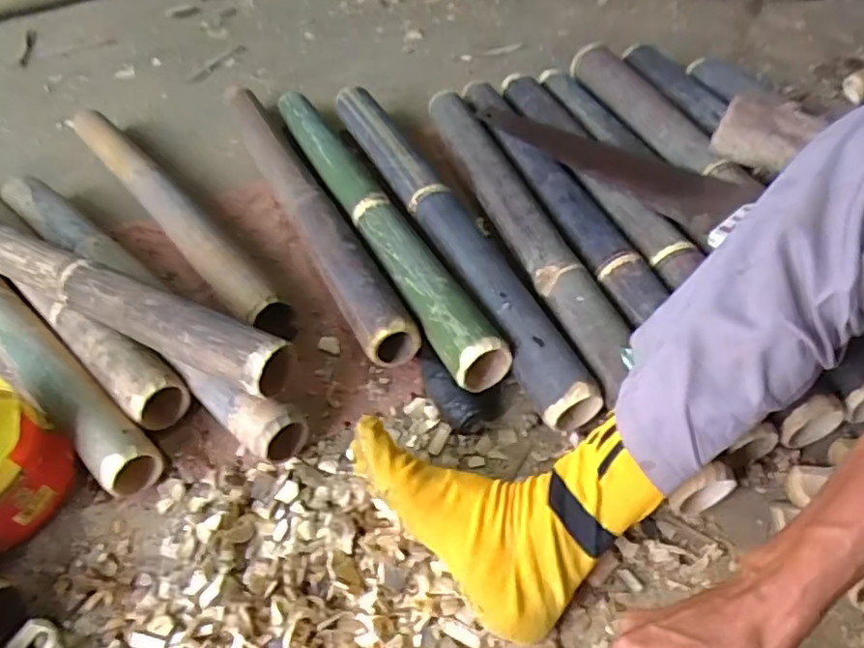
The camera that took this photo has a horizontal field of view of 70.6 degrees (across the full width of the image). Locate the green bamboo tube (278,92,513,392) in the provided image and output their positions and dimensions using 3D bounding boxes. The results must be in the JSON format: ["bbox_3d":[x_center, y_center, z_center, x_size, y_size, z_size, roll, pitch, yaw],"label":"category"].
[{"bbox_3d":[-0.097,-0.166,0.792,0.057,0.063,0.668,-23,50,-14],"label":"green bamboo tube"}]

